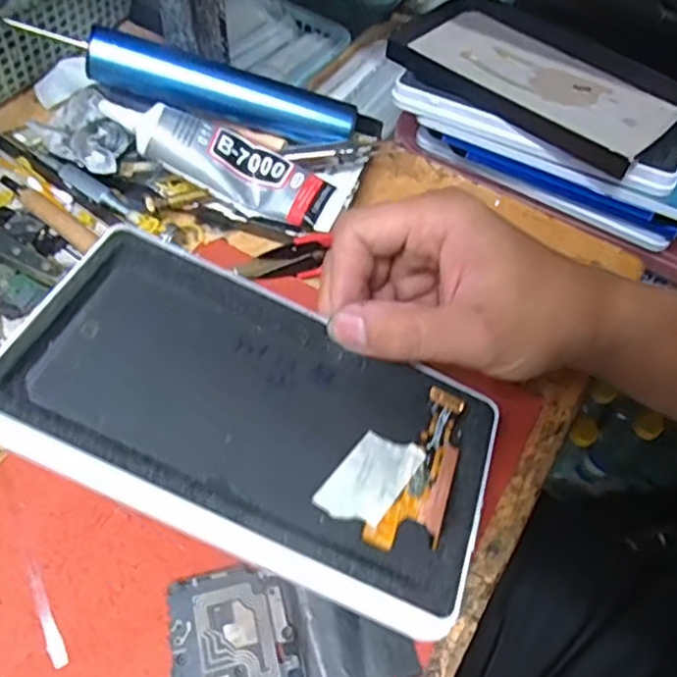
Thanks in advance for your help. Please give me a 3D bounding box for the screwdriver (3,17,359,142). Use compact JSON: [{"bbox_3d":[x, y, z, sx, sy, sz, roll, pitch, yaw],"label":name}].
[{"bbox_3d":[-0.081,-0.149,0.375,0.187,0.023,0.020,12,55,-12],"label":"screwdriver"}]

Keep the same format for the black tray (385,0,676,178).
[{"bbox_3d":[0.128,-0.171,0.418,0.170,0.018,0.102,38,59,20],"label":"black tray"}]

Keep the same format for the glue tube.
[{"bbox_3d":[-0.061,-0.100,0.359,0.134,0.020,0.044,23,56,-9],"label":"glue tube"}]

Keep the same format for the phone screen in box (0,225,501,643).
[{"bbox_3d":[-0.028,0.028,0.242,0.176,0.009,0.100,26,52,-1],"label":"phone screen in box"}]

